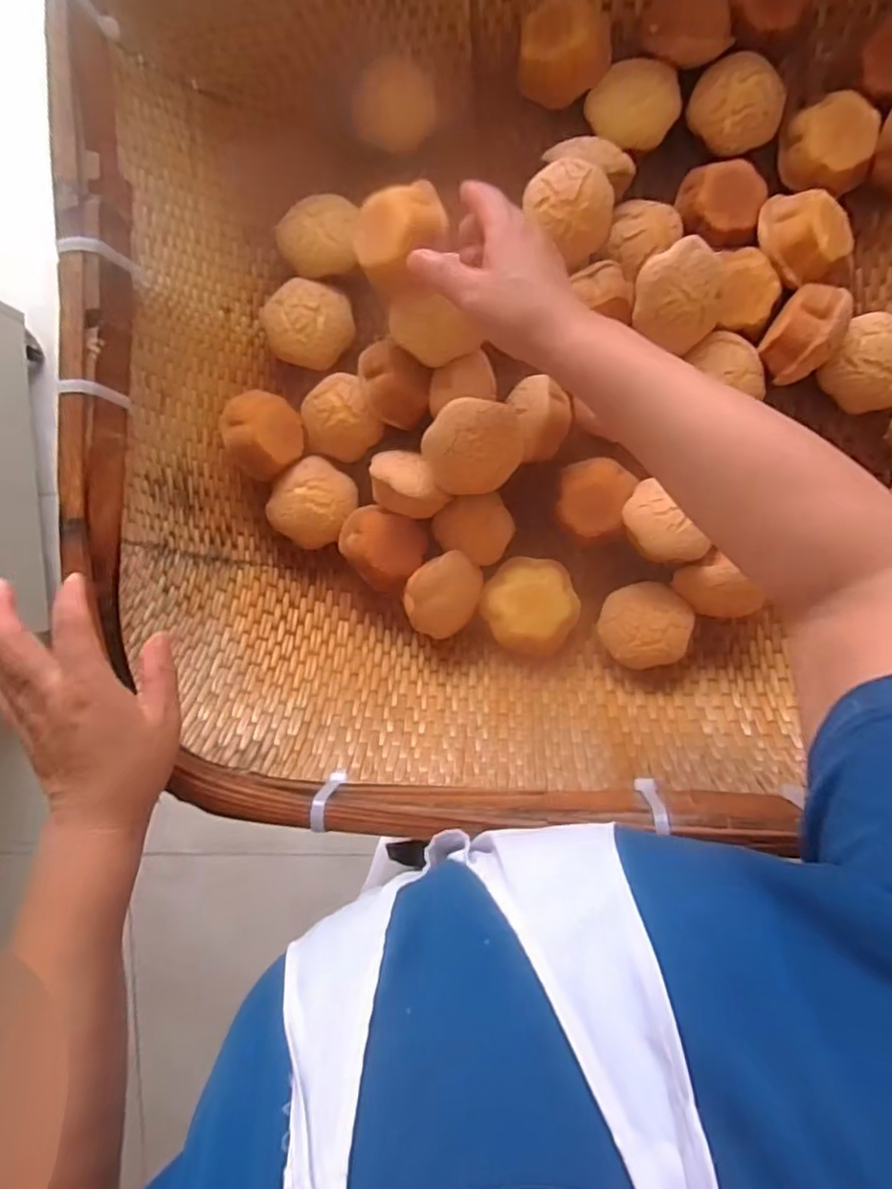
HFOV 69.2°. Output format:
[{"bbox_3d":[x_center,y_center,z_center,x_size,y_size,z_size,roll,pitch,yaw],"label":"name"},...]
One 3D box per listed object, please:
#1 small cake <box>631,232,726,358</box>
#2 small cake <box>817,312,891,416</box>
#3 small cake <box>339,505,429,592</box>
[{"bbox_3d":[0.179,-0.226,0.492,0.066,0.042,0.072,44,96,1],"label":"small cake"},{"bbox_3d":[0.341,-0.185,0.524,0.074,0.045,0.071,31,96,3],"label":"small cake"},{"bbox_3d":[-0.054,-0.041,0.555,0.070,0.049,0.069,37,96,2],"label":"small cake"}]

